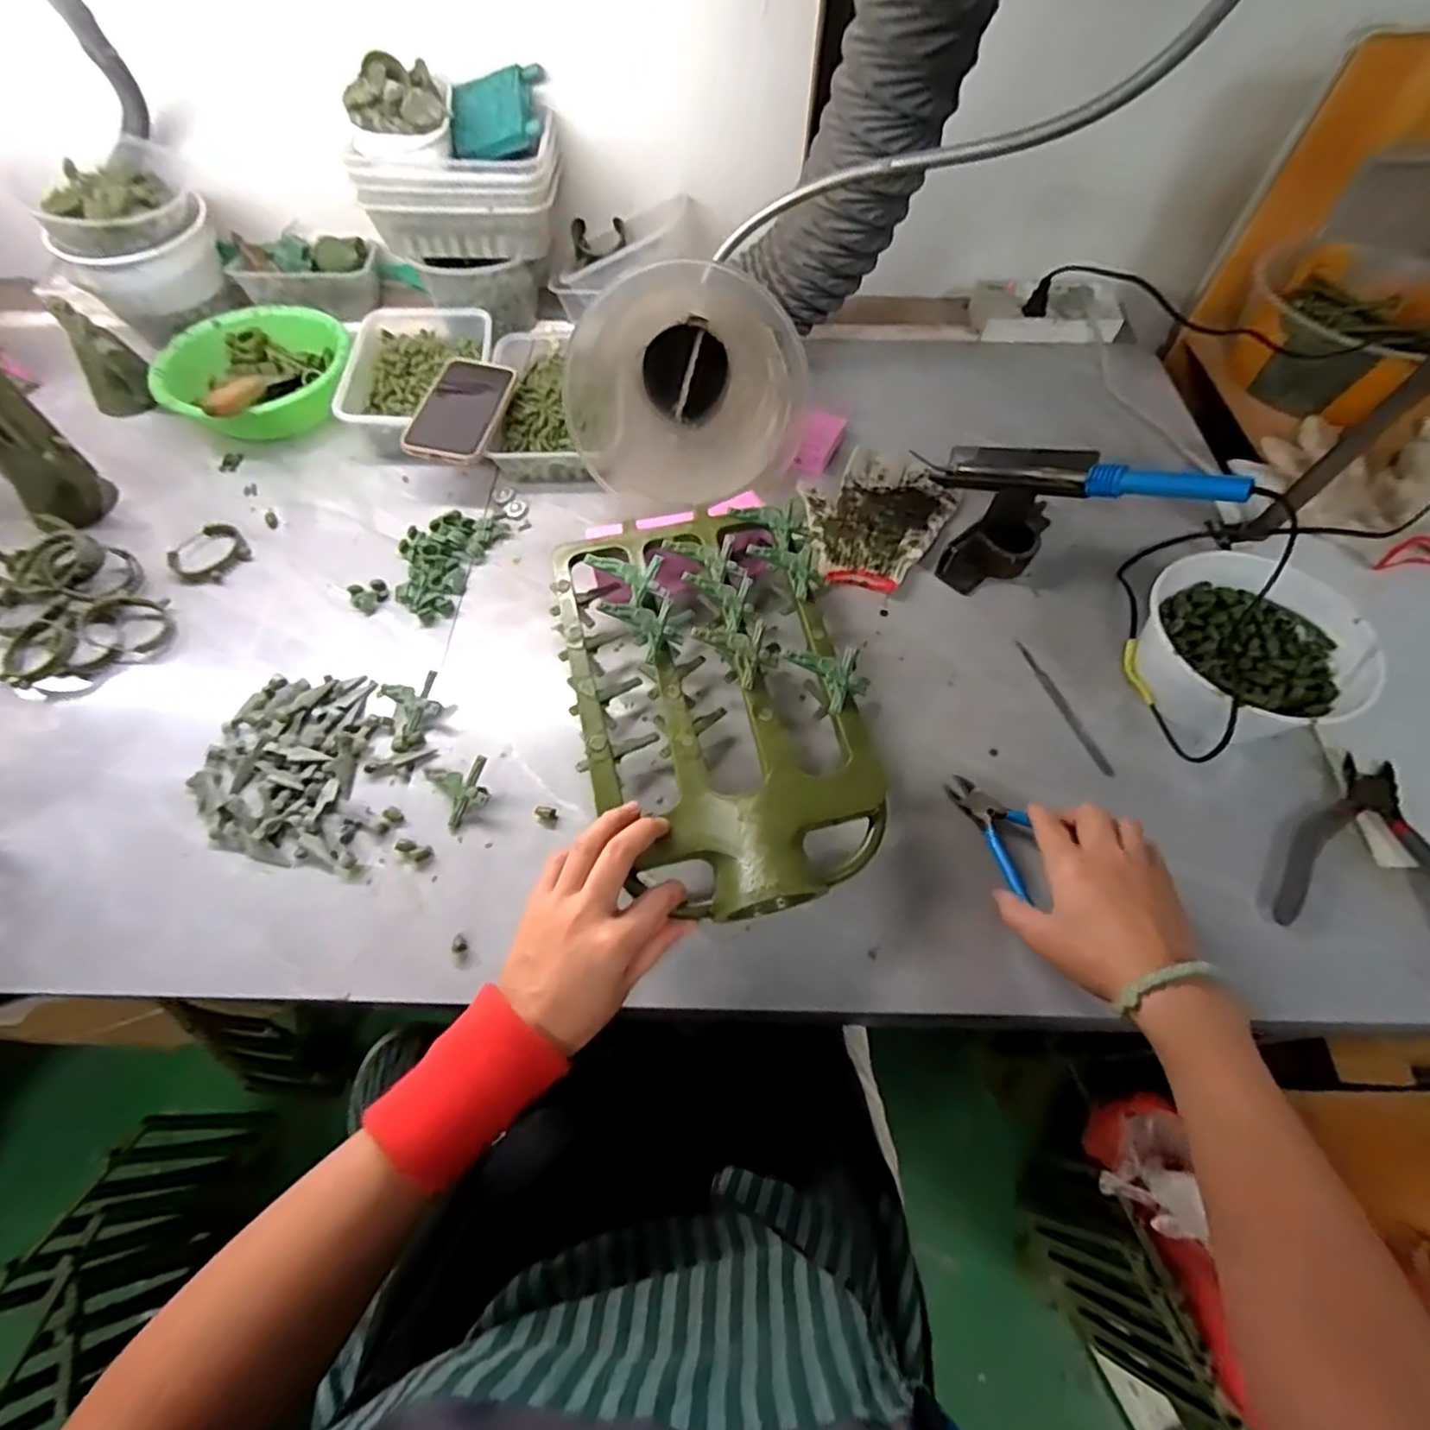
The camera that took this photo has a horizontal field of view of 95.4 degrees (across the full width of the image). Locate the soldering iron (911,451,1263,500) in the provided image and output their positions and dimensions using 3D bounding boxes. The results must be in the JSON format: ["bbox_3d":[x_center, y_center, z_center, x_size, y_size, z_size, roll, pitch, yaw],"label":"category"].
[{"bbox_3d":[0.292,-0.203,0.557,0.268,0.019,0.021,24,60,41],"label":"soldering iron"}]

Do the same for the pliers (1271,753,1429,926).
[{"bbox_3d":[0.497,0.102,0.490,0.140,0.011,0.162,19,62,9],"label":"pliers"}]

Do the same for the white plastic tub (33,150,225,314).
[{"bbox_3d":[-0.671,-0.547,0.762,0.127,0.119,0.157,30,64,15],"label":"white plastic tub"}]

